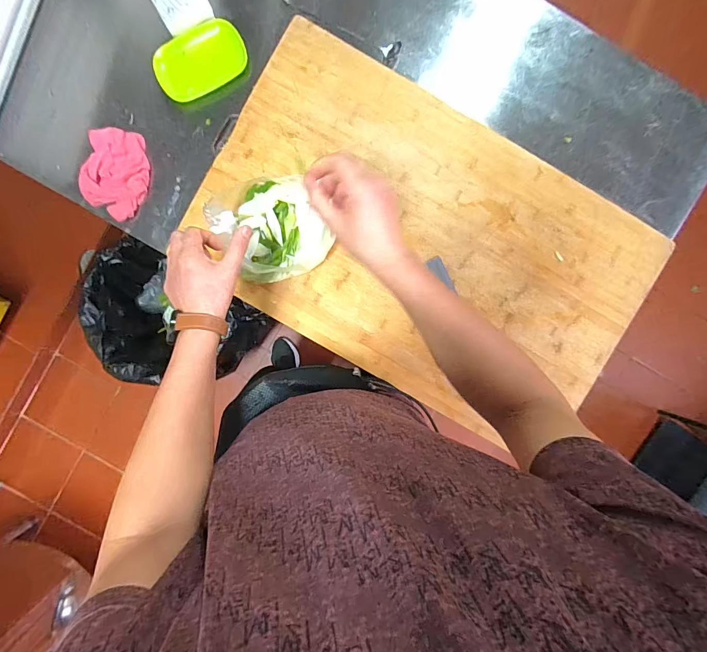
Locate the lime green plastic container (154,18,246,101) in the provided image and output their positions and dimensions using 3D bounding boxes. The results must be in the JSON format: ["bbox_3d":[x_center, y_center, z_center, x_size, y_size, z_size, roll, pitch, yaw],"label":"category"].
[{"bbox_3d":[-0.289,-0.502,0.680,0.168,0.026,0.108,-31,93,1],"label":"lime green plastic container"}]

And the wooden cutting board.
[{"bbox_3d":[0.146,-0.163,0.701,0.833,0.029,0.545,28,91,-3],"label":"wooden cutting board"}]

